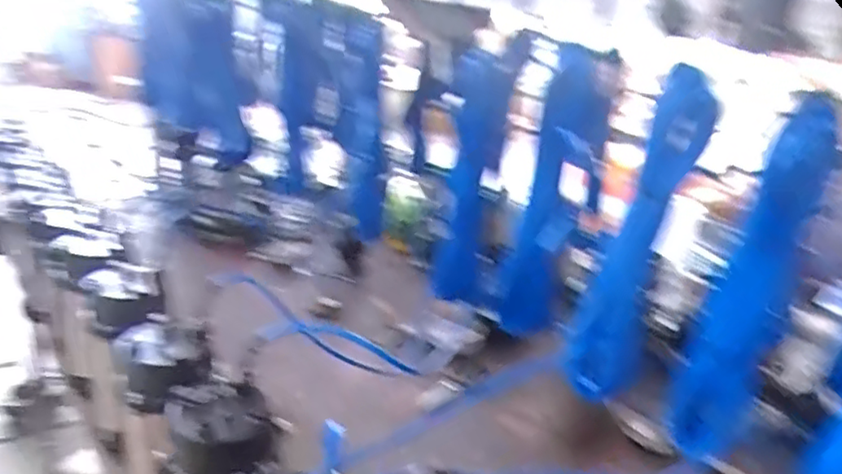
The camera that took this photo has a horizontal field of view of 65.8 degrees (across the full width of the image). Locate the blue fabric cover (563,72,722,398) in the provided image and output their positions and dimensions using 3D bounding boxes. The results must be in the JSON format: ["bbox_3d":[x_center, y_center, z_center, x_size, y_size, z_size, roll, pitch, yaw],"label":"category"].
[{"bbox_3d":[0.221,0.009,0.675,0.075,0.346,0.053,16,24,23],"label":"blue fabric cover"}]

